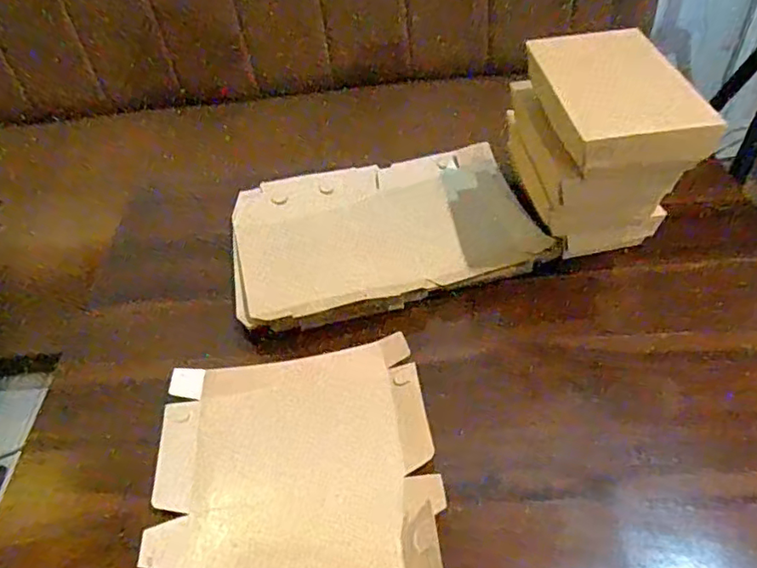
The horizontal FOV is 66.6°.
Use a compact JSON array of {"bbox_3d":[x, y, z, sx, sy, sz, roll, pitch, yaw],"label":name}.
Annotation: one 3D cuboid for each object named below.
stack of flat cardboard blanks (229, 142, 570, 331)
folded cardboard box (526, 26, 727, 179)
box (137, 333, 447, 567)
[{"bbox_3d":[0.004,-0.070,0.669,0.341,0.025,0.238,-13,48,-4],"label":"stack of flat cardboard blanks"},{"bbox_3d":[0.203,-0.162,0.511,0.122,0.044,0.184,-7,48,1],"label":"folded cardboard box"},{"bbox_3d":[-0.071,0.173,0.462,0.232,0.062,0.297,-7,50,-2],"label":"box"}]

